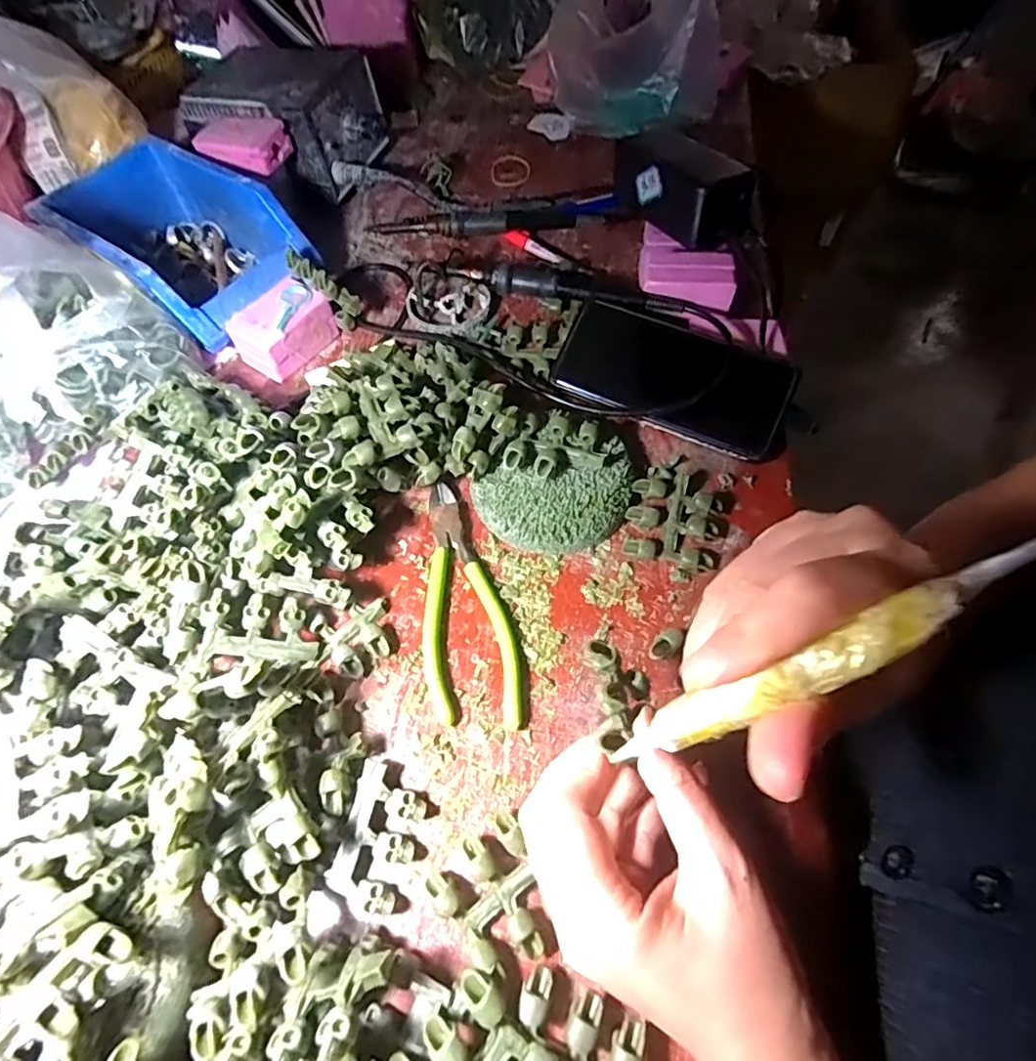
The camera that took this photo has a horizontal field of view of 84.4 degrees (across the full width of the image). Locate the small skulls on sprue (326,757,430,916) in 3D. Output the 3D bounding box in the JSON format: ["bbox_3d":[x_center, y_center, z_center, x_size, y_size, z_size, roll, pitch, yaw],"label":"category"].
[{"bbox_3d":[-0.069,0.153,0.285,0.035,0.014,0.061,13,62,8],"label":"small skulls on sprue"}]

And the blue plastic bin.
[{"bbox_3d":[-0.272,-0.230,0.467,0.188,0.077,0.124,33,66,17],"label":"blue plastic bin"}]

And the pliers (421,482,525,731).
[{"bbox_3d":[-0.035,0.039,0.349,0.055,0.011,0.161,-10,61,-5],"label":"pliers"}]

